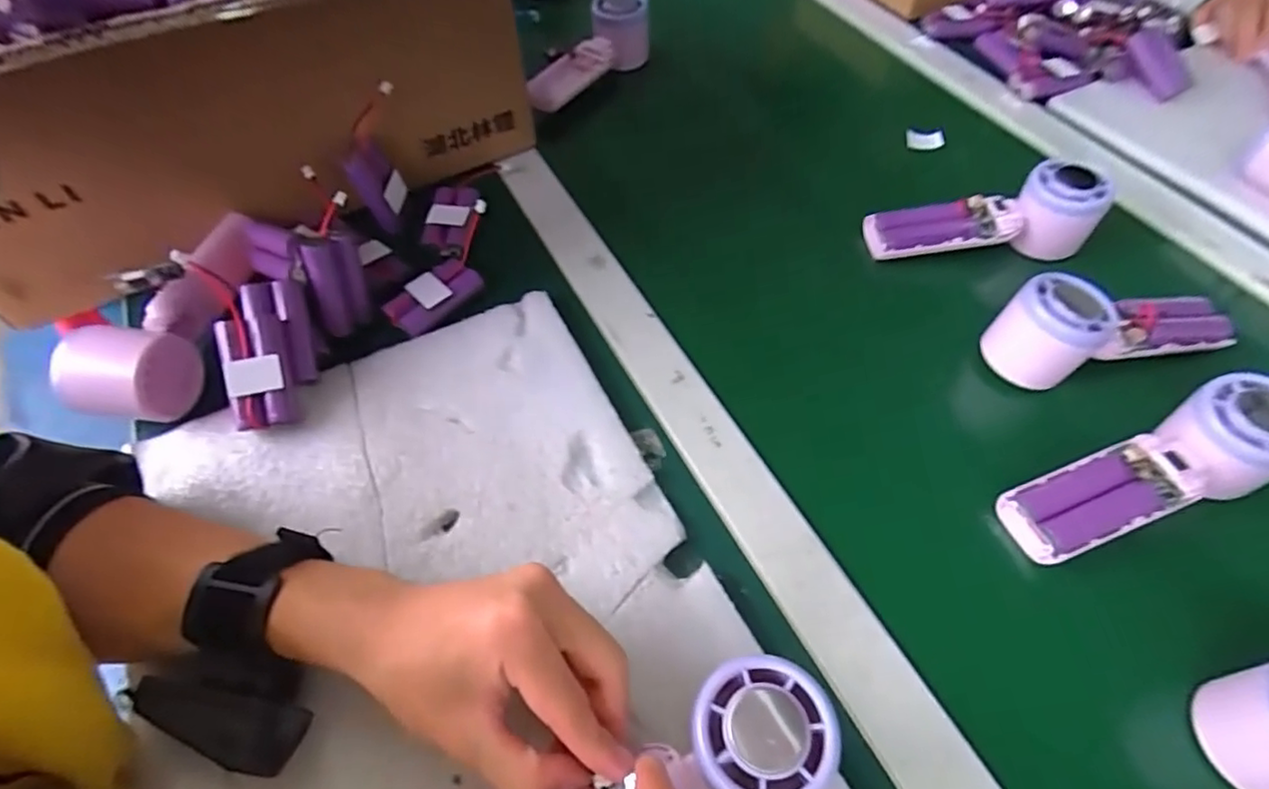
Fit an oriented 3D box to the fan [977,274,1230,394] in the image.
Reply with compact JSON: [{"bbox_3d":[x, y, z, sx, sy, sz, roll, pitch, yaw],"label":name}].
[{"bbox_3d":[0.321,-0.048,0.414,0.159,0.051,0.058,-11,57,-8],"label":"fan"}]

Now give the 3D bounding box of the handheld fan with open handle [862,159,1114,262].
[{"bbox_3d":[0.263,-0.136,0.470,0.158,0.056,0.045,-3,57,-2],"label":"handheld fan with open handle"}]

